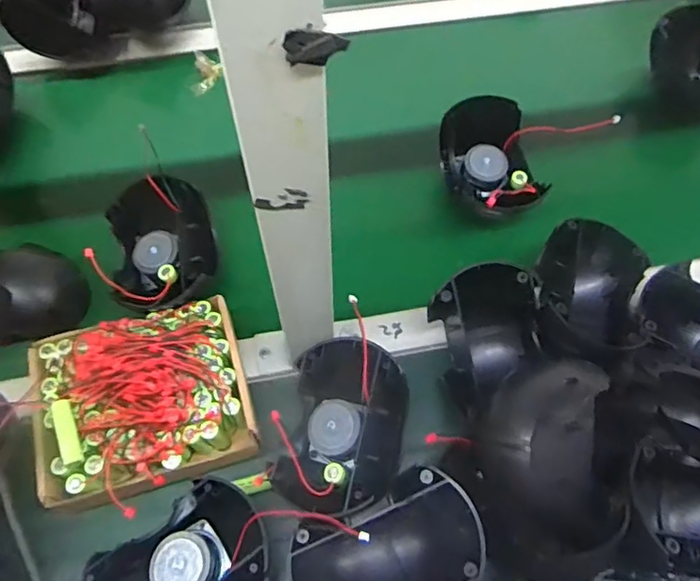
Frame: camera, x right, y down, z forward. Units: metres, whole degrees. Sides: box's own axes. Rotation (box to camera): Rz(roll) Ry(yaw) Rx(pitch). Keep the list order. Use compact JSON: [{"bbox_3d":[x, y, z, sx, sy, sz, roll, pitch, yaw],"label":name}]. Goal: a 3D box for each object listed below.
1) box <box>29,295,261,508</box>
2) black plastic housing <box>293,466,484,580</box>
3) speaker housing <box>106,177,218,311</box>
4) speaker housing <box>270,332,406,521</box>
[{"bbox_3d":[-0.167,0.093,0.459,0.164,0.066,0.151,-15,65,-10],"label":"box"},{"bbox_3d":[0.026,0.191,0.407,0.133,0.071,0.084,-23,66,-13],"label":"black plastic housing"},{"bbox_3d":[-0.172,-0.039,0.523,0.091,0.063,0.131,-14,65,-9],"label":"speaker housing"},{"bbox_3d":[-0.003,0.105,0.438,0.089,0.058,0.129,9,63,2],"label":"speaker housing"}]

